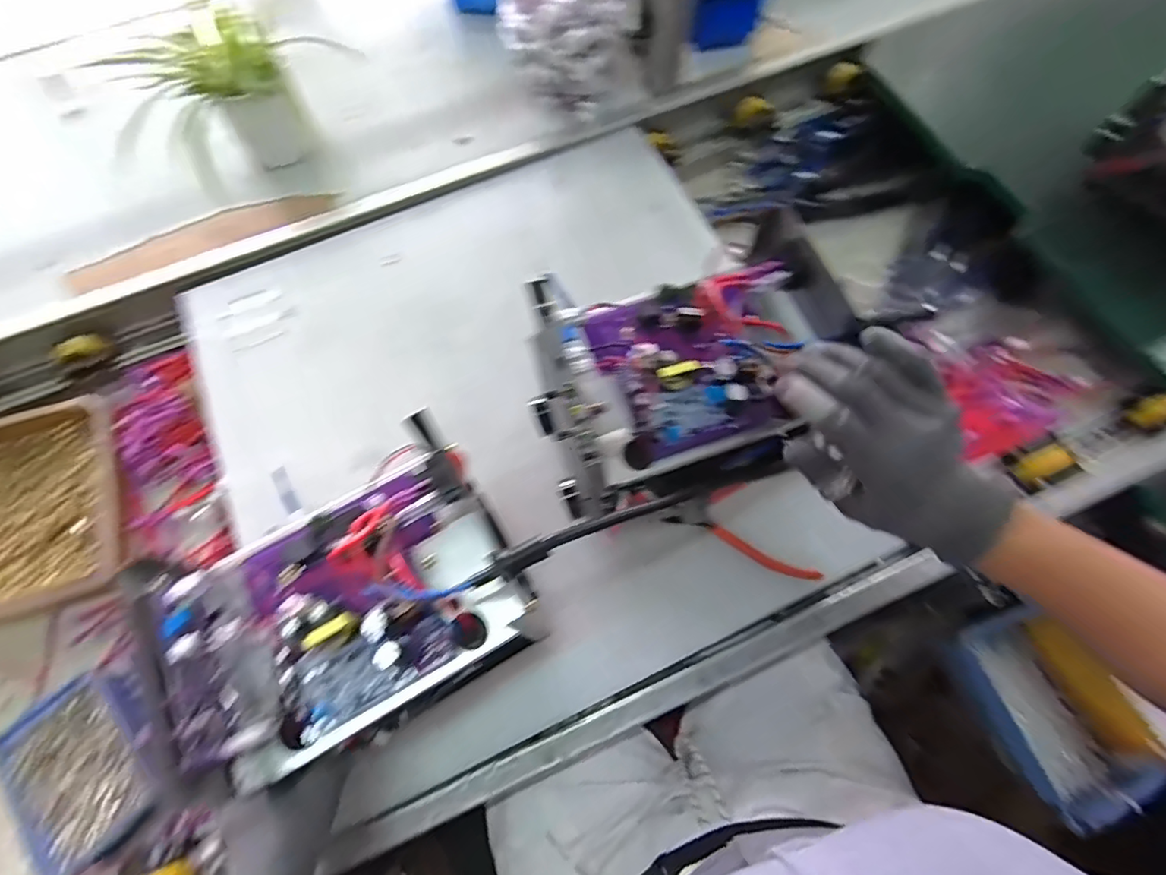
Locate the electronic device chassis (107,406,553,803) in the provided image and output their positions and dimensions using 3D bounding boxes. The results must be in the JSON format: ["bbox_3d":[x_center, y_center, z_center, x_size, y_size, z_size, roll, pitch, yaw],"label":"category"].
[{"bbox_3d":[-0.147,0.108,0.369,0.212,0.090,0.148,-29,70,-9],"label":"electronic device chassis"}]

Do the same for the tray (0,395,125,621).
[{"bbox_3d":[-0.603,0.072,0.607,0.207,0.050,0.226,-16,68,-4],"label":"tray"}]

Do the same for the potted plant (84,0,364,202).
[{"bbox_3d":[-0.409,-0.389,0.644,0.229,0.172,0.154,-4,68,1],"label":"potted plant"}]

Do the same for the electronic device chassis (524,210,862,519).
[{"bbox_3d":[0.079,-0.052,0.425,0.225,0.083,0.176,-15,68,-4],"label":"electronic device chassis"}]

